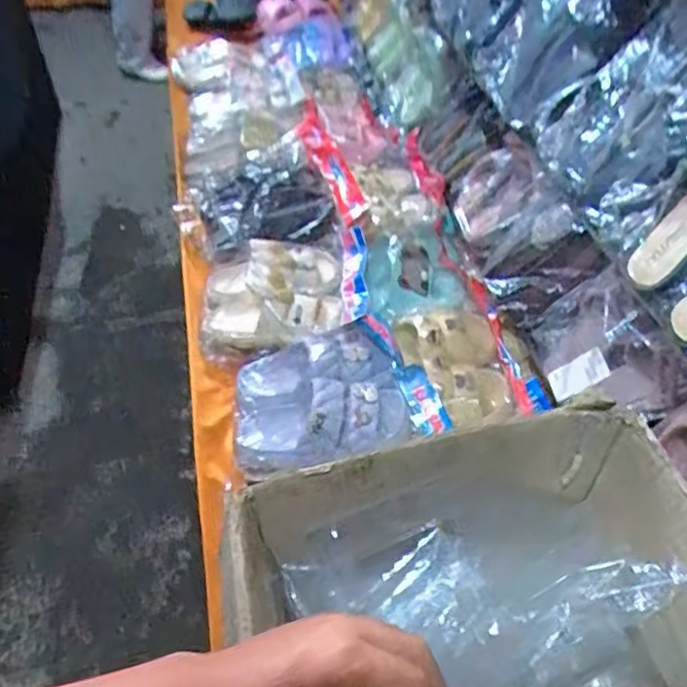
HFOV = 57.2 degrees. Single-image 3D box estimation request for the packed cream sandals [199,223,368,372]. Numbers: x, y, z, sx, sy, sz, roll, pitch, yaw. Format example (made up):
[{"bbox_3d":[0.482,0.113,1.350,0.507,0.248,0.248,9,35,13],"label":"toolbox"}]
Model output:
[{"bbox_3d":[-0.092,-0.087,1.031,0.277,0.087,0.231,-6,50,-8],"label":"packed cream sandals"}]

